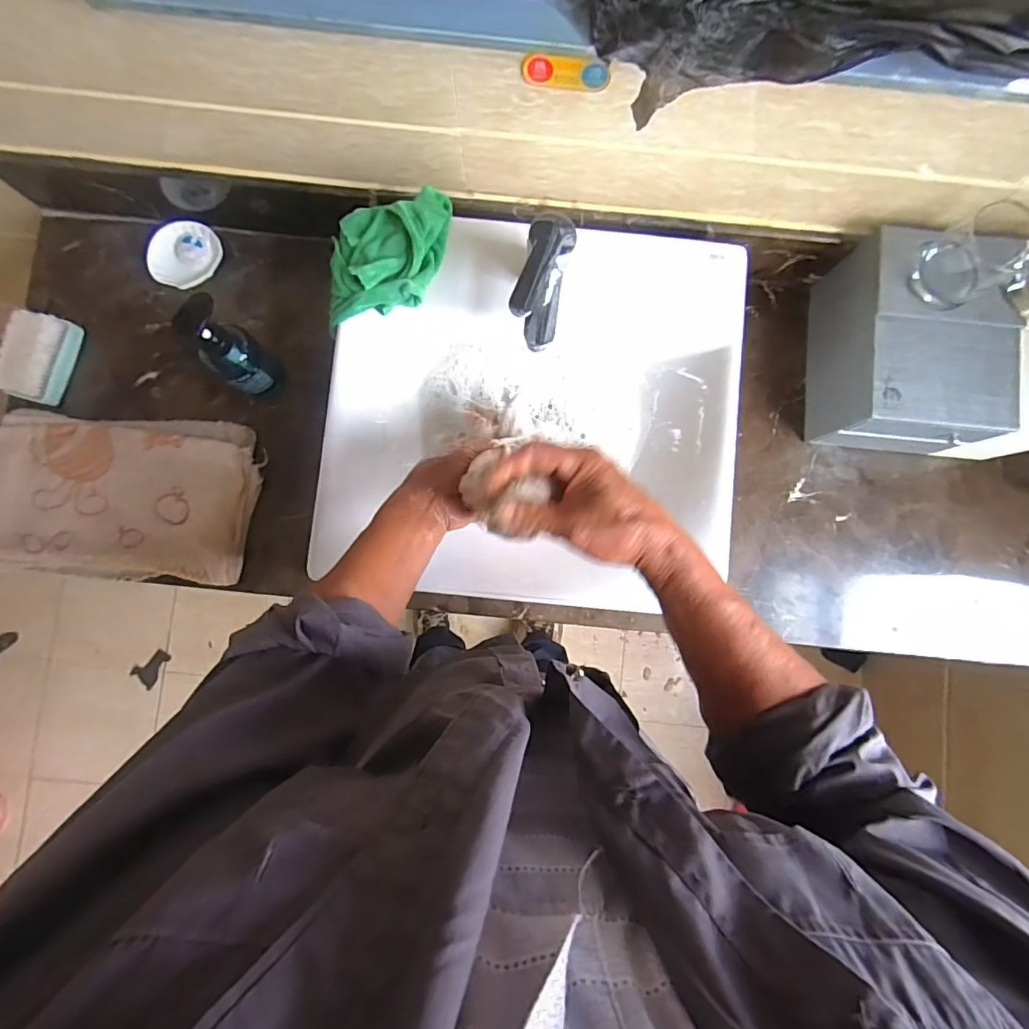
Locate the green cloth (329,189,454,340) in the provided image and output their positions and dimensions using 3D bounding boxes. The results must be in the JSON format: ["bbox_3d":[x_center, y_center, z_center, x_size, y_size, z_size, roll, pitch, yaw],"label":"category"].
[{"bbox_3d":[-0.150,-0.303,0.598,0.162,0.048,0.127,-9,86,-1],"label":"green cloth"}]

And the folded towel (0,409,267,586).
[{"bbox_3d":[-0.579,-0.027,0.723,0.425,0.053,0.228,4,86,-1],"label":"folded towel"}]

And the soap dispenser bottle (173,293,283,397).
[{"bbox_3d":[-0.365,-0.206,0.674,0.060,0.182,0.068,43,86,2],"label":"soap dispenser bottle"}]

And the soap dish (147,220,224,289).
[{"bbox_3d":[-0.498,-0.387,0.768,0.107,0.027,0.099,0,86,-1],"label":"soap dish"}]

